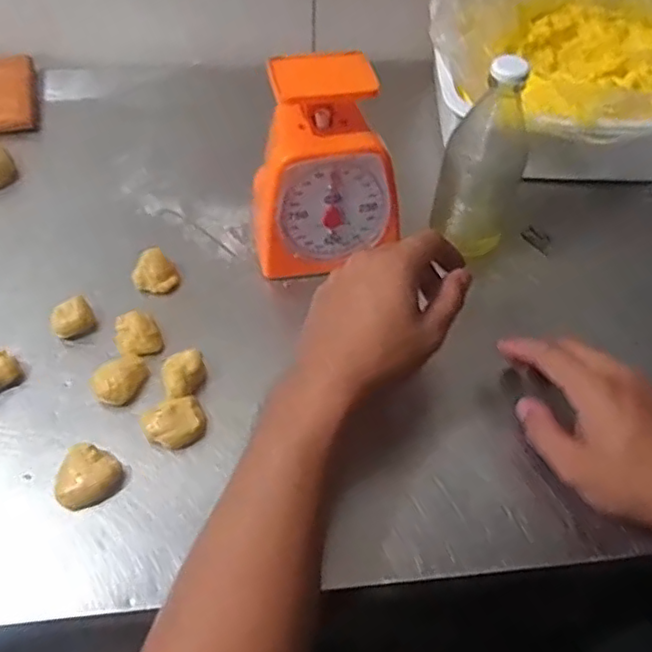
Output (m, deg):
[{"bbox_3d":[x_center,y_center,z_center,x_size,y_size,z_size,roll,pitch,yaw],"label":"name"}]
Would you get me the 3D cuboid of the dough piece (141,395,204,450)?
[{"bbox_3d":[-0.106,0.071,0.440,0.040,0.024,0.033,-25,58,-20],"label":"dough piece"}]

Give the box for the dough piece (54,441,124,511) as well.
[{"bbox_3d":[-0.160,0.101,0.416,0.038,0.020,0.042,33,58,20],"label":"dough piece"}]

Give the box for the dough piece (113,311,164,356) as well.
[{"bbox_3d":[-0.147,0.009,0.488,0.033,0.026,0.036,1,53,-2],"label":"dough piece"}]

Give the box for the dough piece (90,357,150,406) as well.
[{"bbox_3d":[-0.151,0.041,0.462,0.041,0.023,0.031,-29,59,-22],"label":"dough piece"}]

